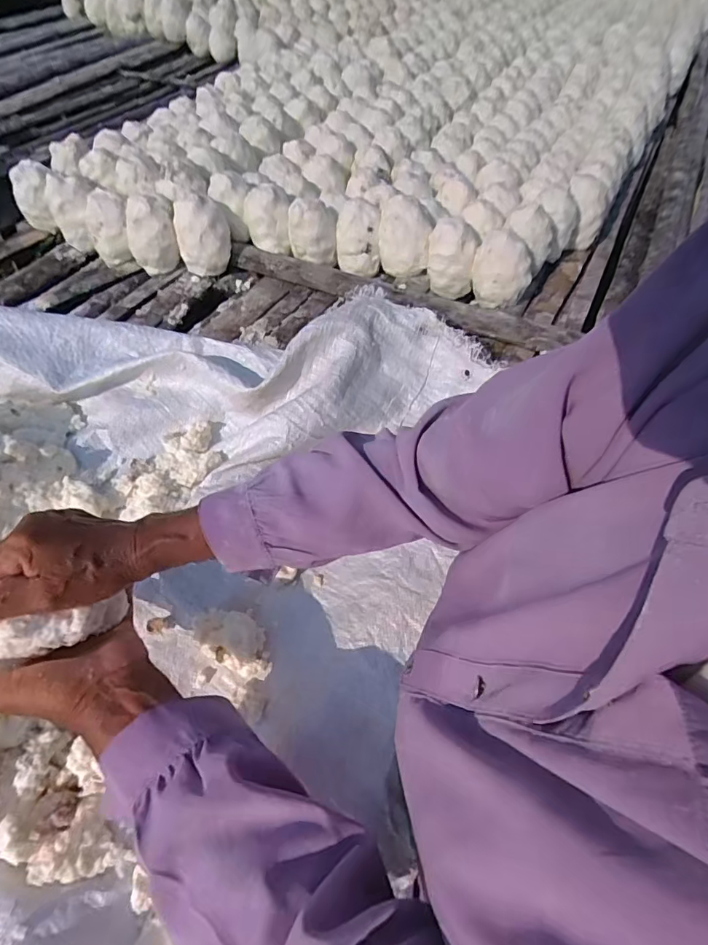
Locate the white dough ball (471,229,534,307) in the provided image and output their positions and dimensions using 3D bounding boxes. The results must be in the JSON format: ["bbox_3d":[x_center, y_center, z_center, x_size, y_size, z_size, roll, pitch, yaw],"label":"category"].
[{"bbox_3d":[0.227,-0.311,0.763,0.090,0.089,0.068,20,57,11],"label":"white dough ball"}]

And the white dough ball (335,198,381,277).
[{"bbox_3d":[0.009,-0.387,0.820,0.073,0.092,0.067,1,55,-2],"label":"white dough ball"}]

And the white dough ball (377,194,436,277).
[{"bbox_3d":[0.081,-0.376,0.798,0.082,0.093,0.079,1,55,-2],"label":"white dough ball"}]

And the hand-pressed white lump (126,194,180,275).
[{"bbox_3d":[-0.324,-0.382,0.808,0.075,0.113,0.062,-18,58,-14],"label":"hand-pressed white lump"}]

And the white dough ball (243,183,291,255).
[{"bbox_3d":[-0.141,-0.424,0.824,0.077,0.080,0.085,-9,56,-9],"label":"white dough ball"}]

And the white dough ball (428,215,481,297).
[{"bbox_3d":[0.156,-0.342,0.792,0.079,0.096,0.062,6,55,1],"label":"white dough ball"}]

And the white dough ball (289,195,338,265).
[{"bbox_3d":[-0.068,-0.397,0.822,0.079,0.083,0.062,-3,56,-5],"label":"white dough ball"}]

